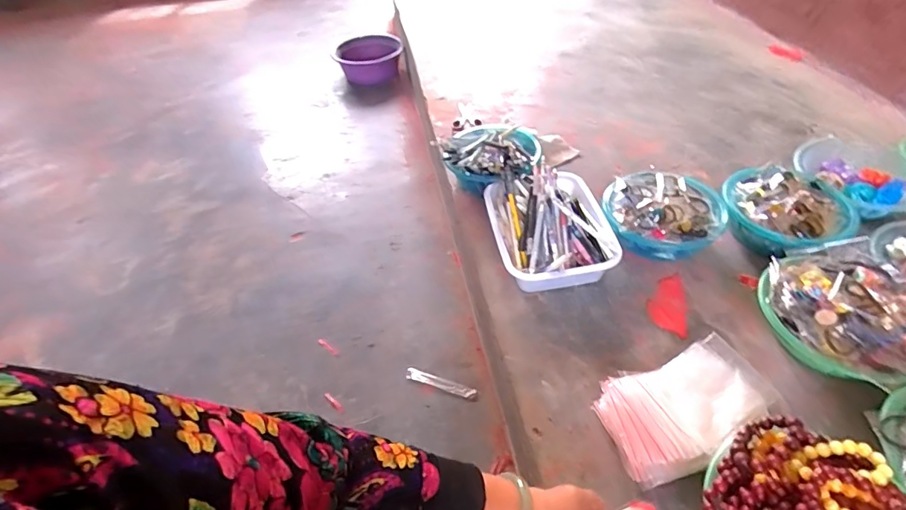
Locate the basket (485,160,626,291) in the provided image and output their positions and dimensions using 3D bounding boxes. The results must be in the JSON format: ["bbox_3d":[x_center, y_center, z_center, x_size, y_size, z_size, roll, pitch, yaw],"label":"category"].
[{"bbox_3d":[0.188,-0.061,0.931,0.216,0.107,0.282,-8,46,-4],"label":"basket"}]

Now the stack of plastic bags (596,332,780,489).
[{"bbox_3d":[0.336,0.216,0.684,0.250,0.064,0.147,-18,47,-12],"label":"stack of plastic bags"}]

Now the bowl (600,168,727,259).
[{"bbox_3d":[0.410,-0.082,0.942,0.210,0.100,0.192,-2,46,2],"label":"bowl"}]

